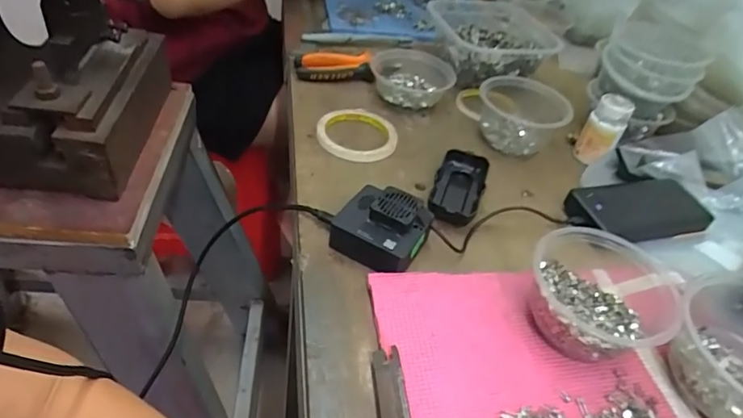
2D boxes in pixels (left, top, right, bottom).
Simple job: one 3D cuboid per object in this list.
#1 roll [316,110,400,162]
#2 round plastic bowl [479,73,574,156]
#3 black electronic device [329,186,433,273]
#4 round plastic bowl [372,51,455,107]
[{"bbox_3d":[-0.017,-0.093,0.619,0.097,0.019,0.095,4,43,-4],"label":"roll"},{"bbox_3d":[0.201,-0.129,0.658,0.120,0.053,0.123,4,43,-4],"label":"round plastic bowl"},{"bbox_3d":[0.009,0.017,0.479,0.082,0.045,0.074,24,45,17],"label":"black electronic device"},{"bbox_3d":[0.057,-0.181,0.705,0.112,0.048,0.097,12,43,5],"label":"round plastic bowl"}]

